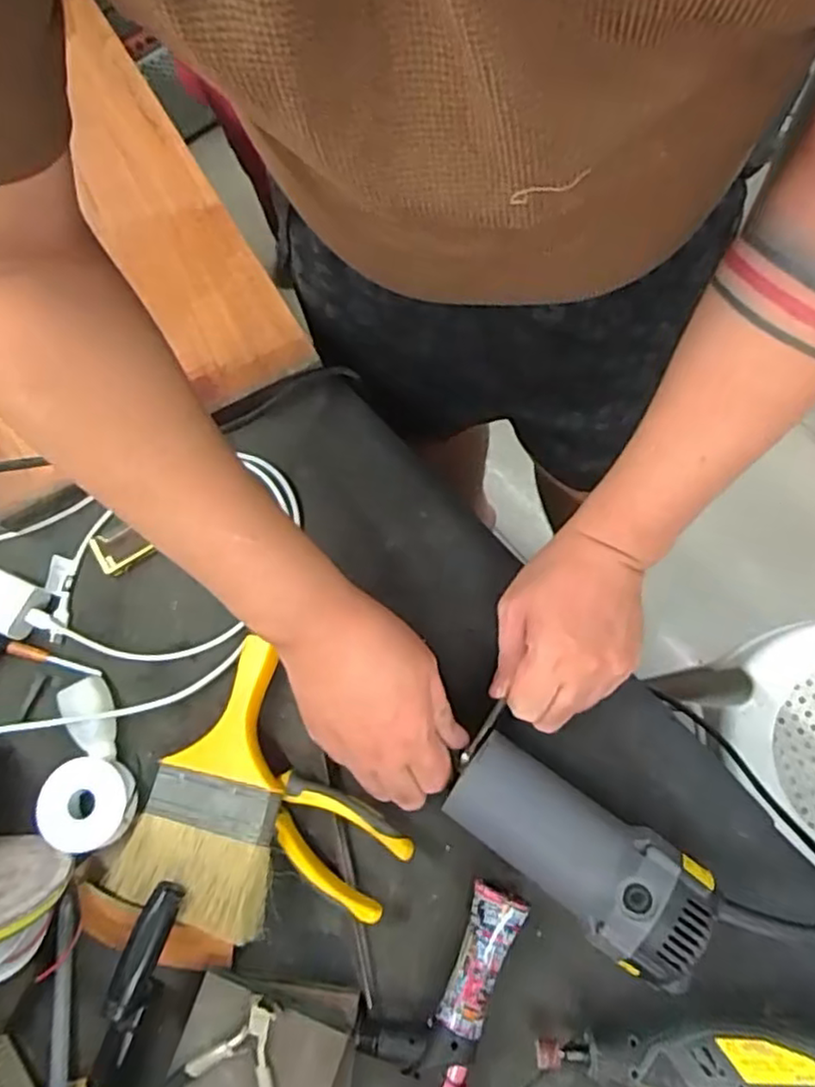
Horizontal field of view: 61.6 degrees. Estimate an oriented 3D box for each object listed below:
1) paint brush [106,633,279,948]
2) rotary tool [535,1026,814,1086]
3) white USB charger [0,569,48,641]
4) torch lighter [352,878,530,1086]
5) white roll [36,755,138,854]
[{"bbox_3d":[-0.125,0.161,0.476,0.107,0.021,0.179,8,64,23],"label":"paint brush"},{"bbox_3d":[0.181,0.317,0.422,0.195,0.046,0.037,-2,73,2],"label":"rotary tool"},{"bbox_3d":[-0.313,0.044,0.528,0.055,0.019,0.042,23,75,10],"label":"white USB charger"},{"bbox_3d":[0.022,0.273,0.438,0.072,0.037,0.117,21,75,9],"label":"torch lighter"},{"bbox_3d":[-0.227,0.185,0.485,0.061,0.013,0.061,-8,71,-15],"label":"white roll"}]

